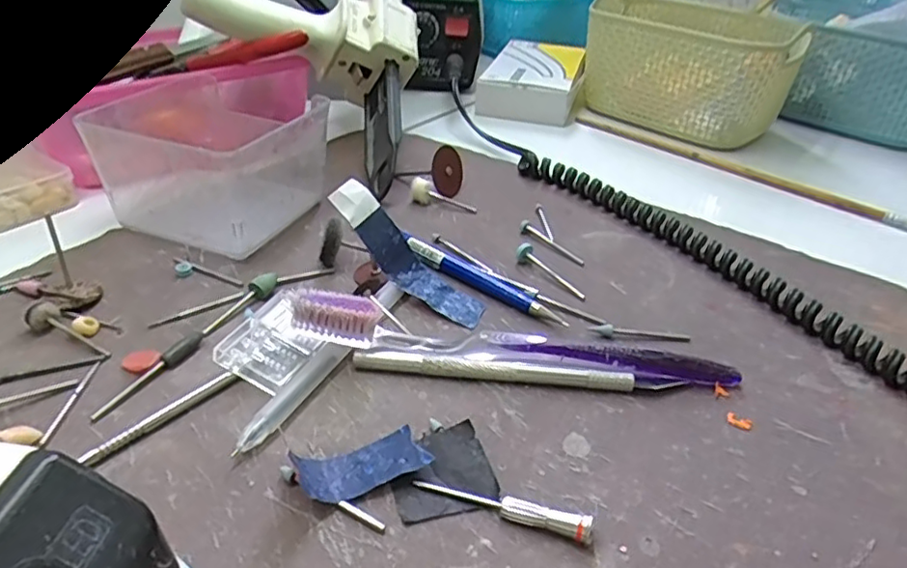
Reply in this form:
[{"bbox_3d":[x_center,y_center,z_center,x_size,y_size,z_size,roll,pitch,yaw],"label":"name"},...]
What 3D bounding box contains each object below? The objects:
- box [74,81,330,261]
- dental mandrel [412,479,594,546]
[{"bbox_3d":[-0.127,-0.065,0.341,0.083,0.059,0.090,15,36,15],"label":"box"},{"bbox_3d":[0.016,0.072,0.203,0.059,0.008,0.006,14,36,14],"label":"dental mandrel"}]

